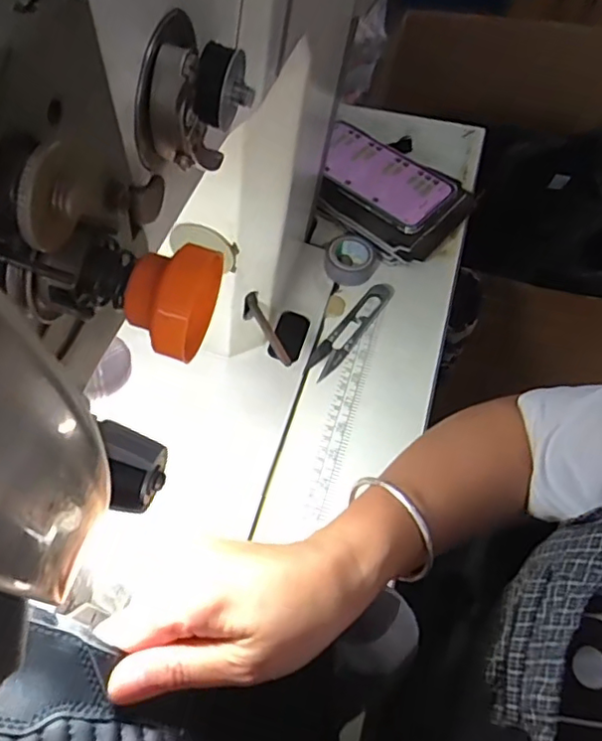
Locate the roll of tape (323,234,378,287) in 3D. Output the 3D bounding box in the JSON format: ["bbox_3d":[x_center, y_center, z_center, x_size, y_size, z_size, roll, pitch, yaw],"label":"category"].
[{"bbox_3d":[0.049,-0.108,0.584,0.051,0.021,0.052,-1,58,1],"label":"roll of tape"}]

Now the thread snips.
[{"bbox_3d":[0.046,-0.040,0.552,0.026,0.009,0.120,33,64,20],"label":"thread snips"}]

